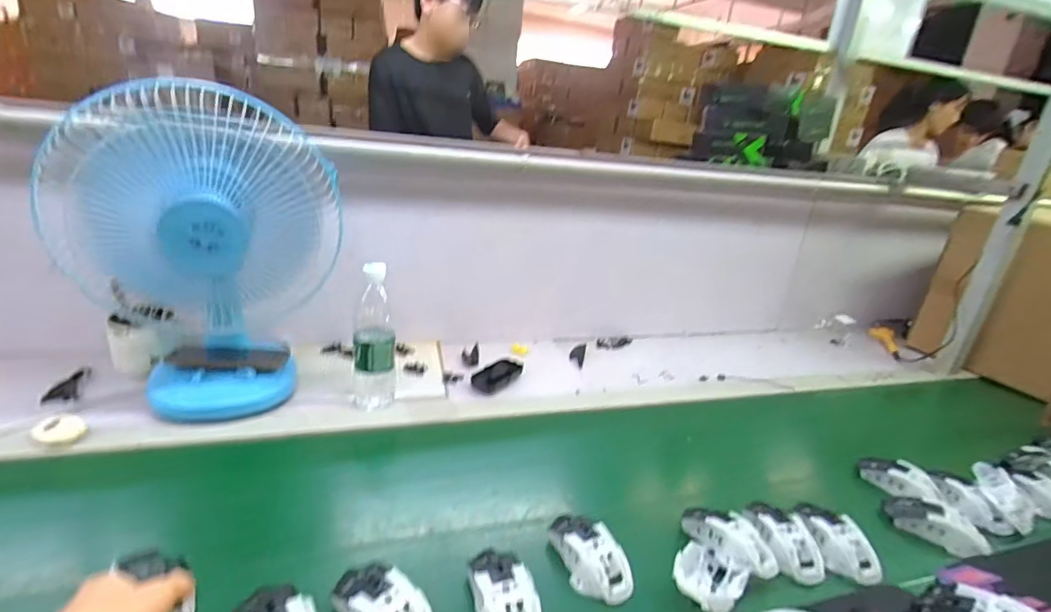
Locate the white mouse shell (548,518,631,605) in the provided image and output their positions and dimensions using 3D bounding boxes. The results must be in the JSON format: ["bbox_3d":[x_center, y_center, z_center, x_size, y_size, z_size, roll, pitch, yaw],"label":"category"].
[{"bbox_3d":[0.075,0.277,0.570,0.065,0.031,0.112,-3,23,-22],"label":"white mouse shell"}]

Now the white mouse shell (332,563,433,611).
[{"bbox_3d":[-0.134,0.286,0.485,0.111,0.035,0.064,24,28,38],"label":"white mouse shell"}]

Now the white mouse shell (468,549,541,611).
[{"bbox_3d":[-0.022,0.289,0.508,0.067,0.033,0.116,-1,22,-17],"label":"white mouse shell"}]

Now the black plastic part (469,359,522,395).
[{"bbox_3d":[-0.050,0.127,0.923,0.050,0.025,0.112,18,24,27],"label":"black plastic part"}]

